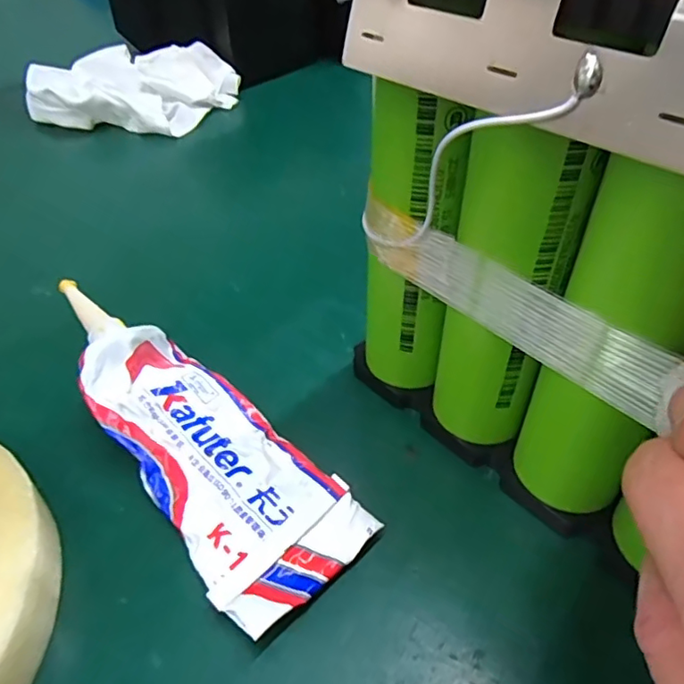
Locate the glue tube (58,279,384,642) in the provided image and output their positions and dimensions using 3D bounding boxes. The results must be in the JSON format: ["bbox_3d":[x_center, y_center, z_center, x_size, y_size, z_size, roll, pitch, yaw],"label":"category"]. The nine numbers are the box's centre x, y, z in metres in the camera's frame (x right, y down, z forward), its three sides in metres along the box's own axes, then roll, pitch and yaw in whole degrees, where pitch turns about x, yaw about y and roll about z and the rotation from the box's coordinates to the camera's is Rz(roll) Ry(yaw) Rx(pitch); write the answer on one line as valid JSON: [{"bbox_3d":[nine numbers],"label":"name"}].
[{"bbox_3d":[-0.055,0.026,0.191,0.047,0.022,0.141,-33,53,-31],"label":"glue tube"}]

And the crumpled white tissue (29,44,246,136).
[{"bbox_3d":[-0.147,-0.185,0.415,0.131,0.032,0.093,6,44,5],"label":"crumpled white tissue"}]

